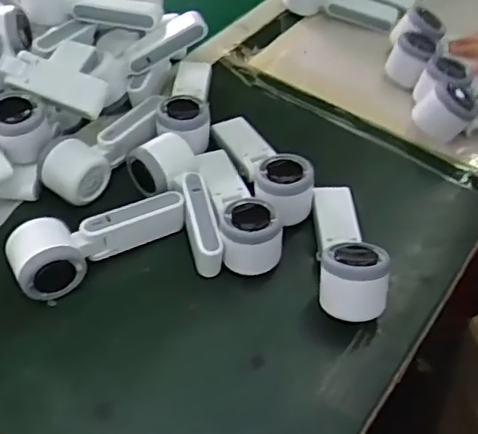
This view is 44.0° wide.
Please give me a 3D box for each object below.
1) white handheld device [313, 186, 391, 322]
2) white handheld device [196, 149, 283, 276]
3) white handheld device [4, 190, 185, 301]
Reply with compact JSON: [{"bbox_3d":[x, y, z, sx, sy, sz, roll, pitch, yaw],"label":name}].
[{"bbox_3d":[0.099,0.026,0.563,0.055,0.050,0.154,2,38,-3],"label":"white handheld device"},{"bbox_3d":[-0.001,-0.015,0.594,0.063,0.052,0.157,-12,50,-12],"label":"white handheld device"},{"bbox_3d":[-0.128,0.021,0.560,0.166,0.046,0.064,-22,53,-19],"label":"white handheld device"}]

